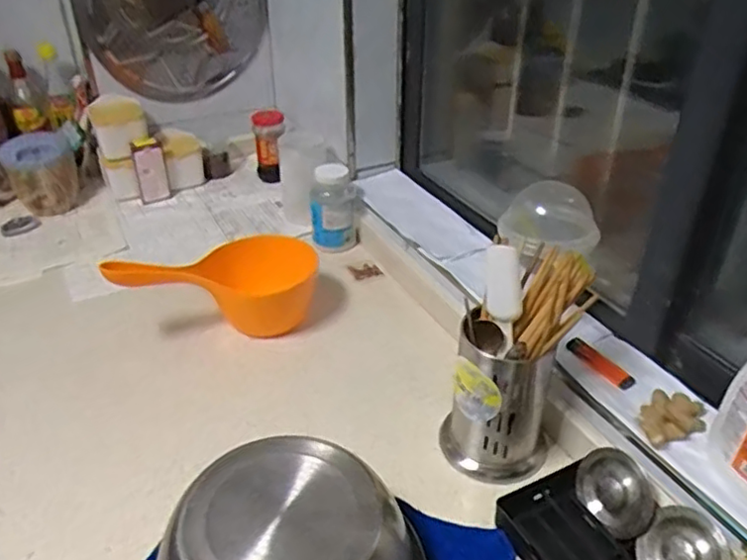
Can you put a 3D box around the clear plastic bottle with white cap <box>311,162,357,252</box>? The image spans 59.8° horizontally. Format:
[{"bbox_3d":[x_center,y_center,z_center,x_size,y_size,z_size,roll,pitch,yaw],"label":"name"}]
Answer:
[{"bbox_3d":[-0.067,-0.120,1.090,0.076,0.129,0.068,-1,33,-1],"label":"clear plastic bottle with white cap"}]

